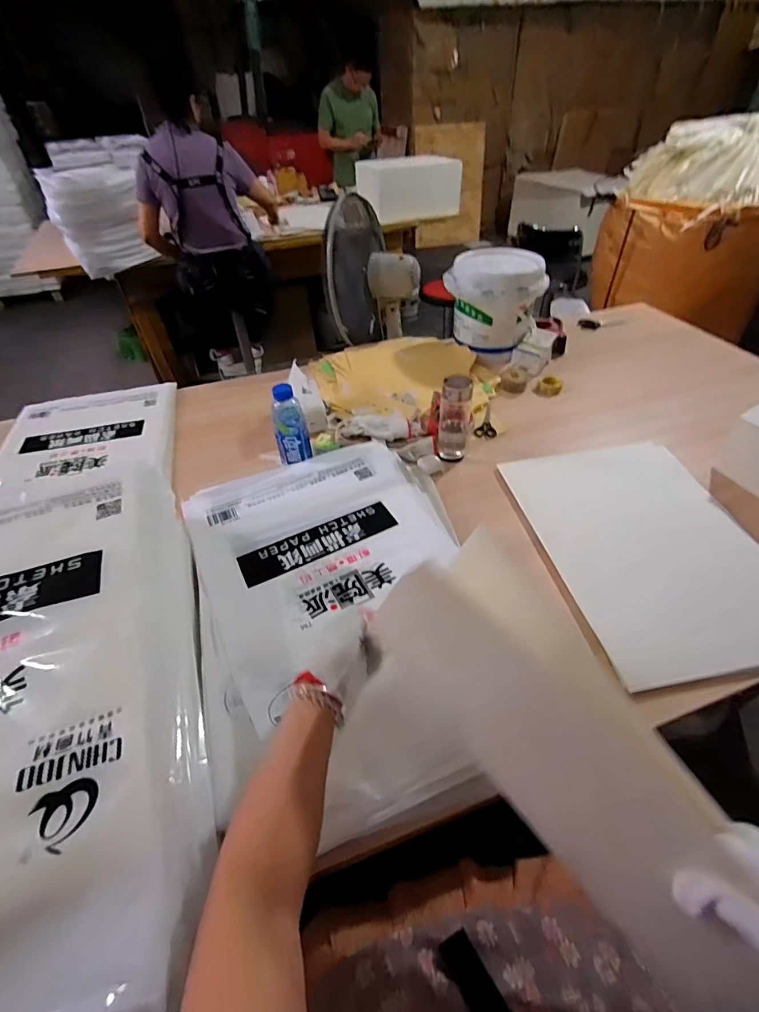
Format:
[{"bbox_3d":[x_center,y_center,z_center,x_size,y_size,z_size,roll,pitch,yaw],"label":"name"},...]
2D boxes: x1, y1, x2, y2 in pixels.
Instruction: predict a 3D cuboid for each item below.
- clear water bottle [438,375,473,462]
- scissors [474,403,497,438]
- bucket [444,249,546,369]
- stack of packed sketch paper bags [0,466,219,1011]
[{"bbox_3d":[0.163,-0.188,0.964,0.065,0.173,0.060,8,46,10],"label":"clear water bottle"},{"bbox_3d":[0.268,-0.217,1.112,0.050,0.011,0.141,8,46,10],"label":"scissors"},{"bbox_3d":[0.331,-0.589,1.299,0.250,0.233,0.214,25,51,24],"label":"bucket"},{"bbox_3d":[-0.416,0.226,0.479,0.383,0.163,0.590,-17,47,-14],"label":"stack of packed sketch paper bags"}]

